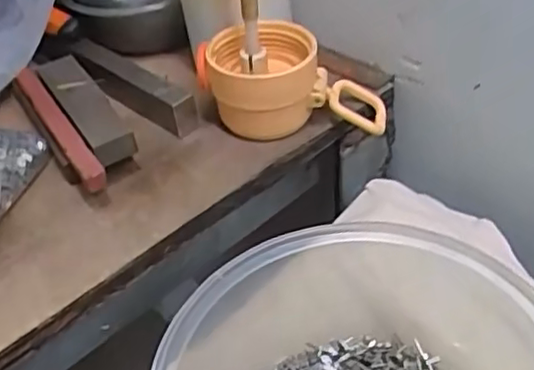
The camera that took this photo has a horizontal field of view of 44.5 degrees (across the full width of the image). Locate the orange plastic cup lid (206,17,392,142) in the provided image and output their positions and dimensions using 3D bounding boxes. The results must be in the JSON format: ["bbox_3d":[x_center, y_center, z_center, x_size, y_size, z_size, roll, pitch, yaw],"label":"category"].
[{"bbox_3d":[0.017,-0.062,0.388,0.104,0.057,0.059,-1,40,7],"label":"orange plastic cup lid"}]

